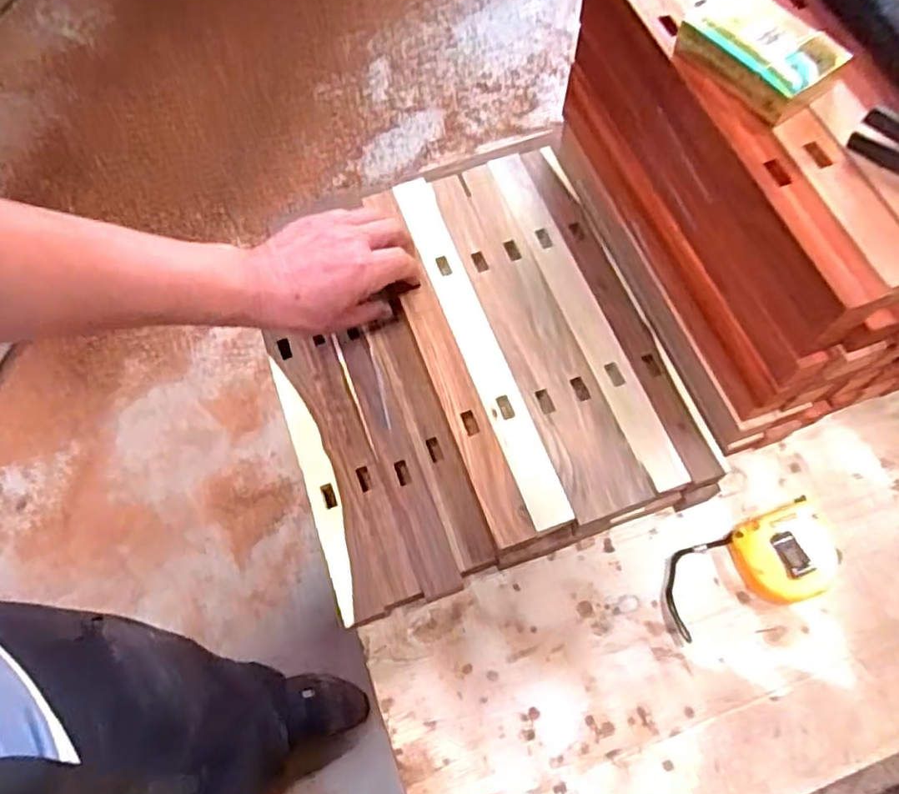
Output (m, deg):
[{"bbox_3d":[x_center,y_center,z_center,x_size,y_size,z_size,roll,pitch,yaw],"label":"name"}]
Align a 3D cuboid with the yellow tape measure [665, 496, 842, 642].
[{"bbox_3d":[0.226,0.130,0.495,0.130,0.028,0.064,-21,68,-6],"label":"yellow tape measure"}]

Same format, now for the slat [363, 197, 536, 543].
[{"bbox_3d":[-0.007,-0.035,0.520,0.029,0.018,0.311,-19,69,-6],"label":"slat"}]

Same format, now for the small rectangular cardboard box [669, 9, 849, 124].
[{"bbox_3d":[0.192,-0.221,0.417,0.060,0.023,0.095,-40,72,-14],"label":"small rectangular cardboard box"}]

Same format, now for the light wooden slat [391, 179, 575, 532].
[{"bbox_3d":[0.018,-0.046,0.523,0.028,0.014,0.316,-19,68,-6],"label":"light wooden slat"}]

